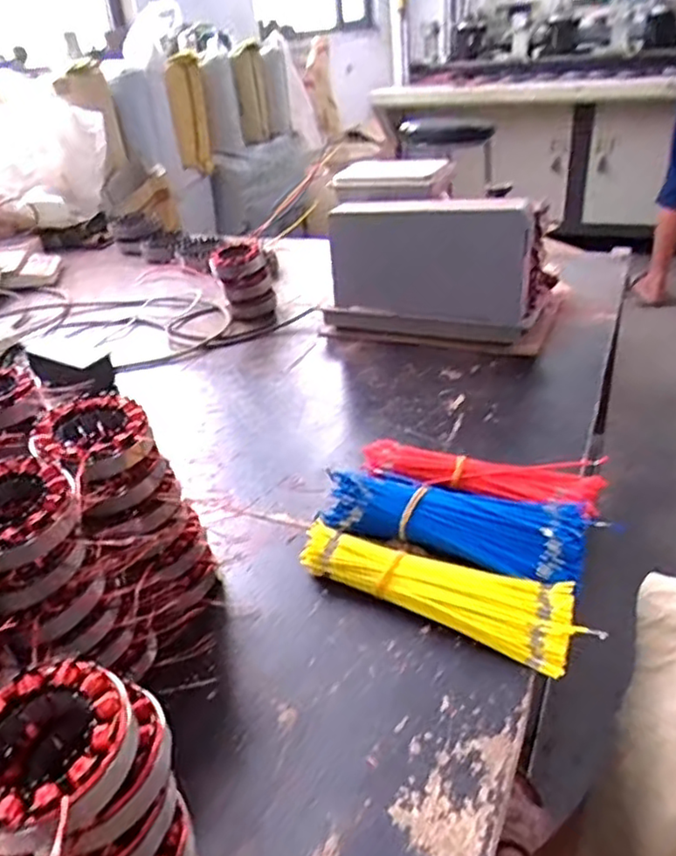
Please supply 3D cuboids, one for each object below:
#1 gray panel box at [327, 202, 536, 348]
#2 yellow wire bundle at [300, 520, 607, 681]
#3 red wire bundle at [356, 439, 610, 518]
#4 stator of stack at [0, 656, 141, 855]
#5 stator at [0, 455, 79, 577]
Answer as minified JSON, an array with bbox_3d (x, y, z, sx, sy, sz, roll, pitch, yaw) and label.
[{"bbox_3d":[0.133,-0.229,0.990,0.313,0.200,0.077,8,34,21],"label":"gray panel box"},{"bbox_3d":[0.086,0.136,0.577,0.250,0.034,0.072,15,37,30],"label":"yellow wire bundle"},{"bbox_3d":[0.145,0.051,0.699,0.249,0.036,0.070,7,33,20],"label":"red wire bundle"},{"bbox_3d":[-0.146,0.161,0.331,0.088,0.027,0.088,-28,38,-32],"label":"stator of stack"},{"bbox_3d":[-0.224,0.058,0.451,0.087,0.029,0.094,-21,35,-25],"label":"stator"}]

